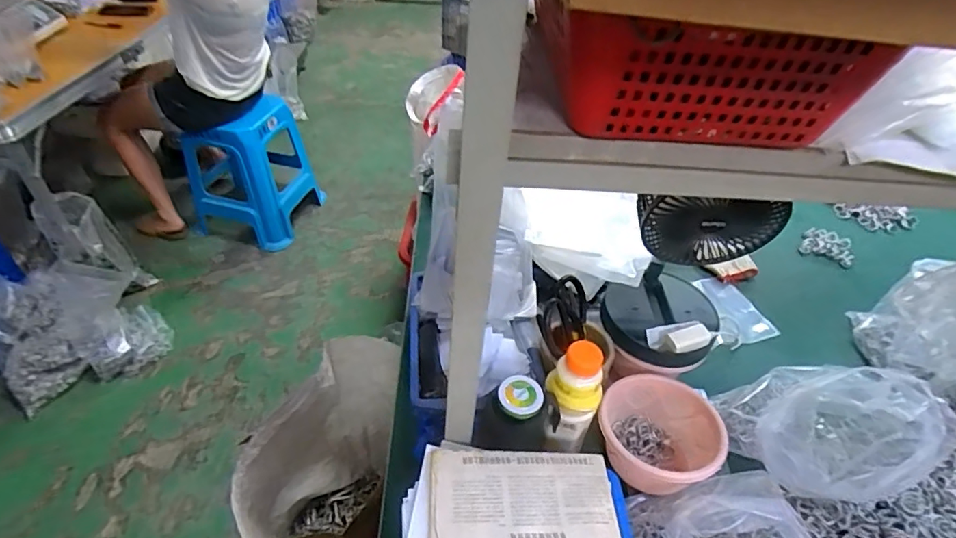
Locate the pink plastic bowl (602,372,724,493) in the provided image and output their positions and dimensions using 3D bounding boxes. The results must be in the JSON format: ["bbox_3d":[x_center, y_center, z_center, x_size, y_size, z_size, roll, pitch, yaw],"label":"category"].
[{"bbox_3d":[0.229,0.209,0.660,0.141,0.090,0.143,2,43,-2],"label":"pink plastic bowl"}]

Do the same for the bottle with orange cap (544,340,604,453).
[{"bbox_3d":[0.110,0.155,0.611,0.060,0.147,0.055,16,44,12],"label":"bottle with orange cap"}]

